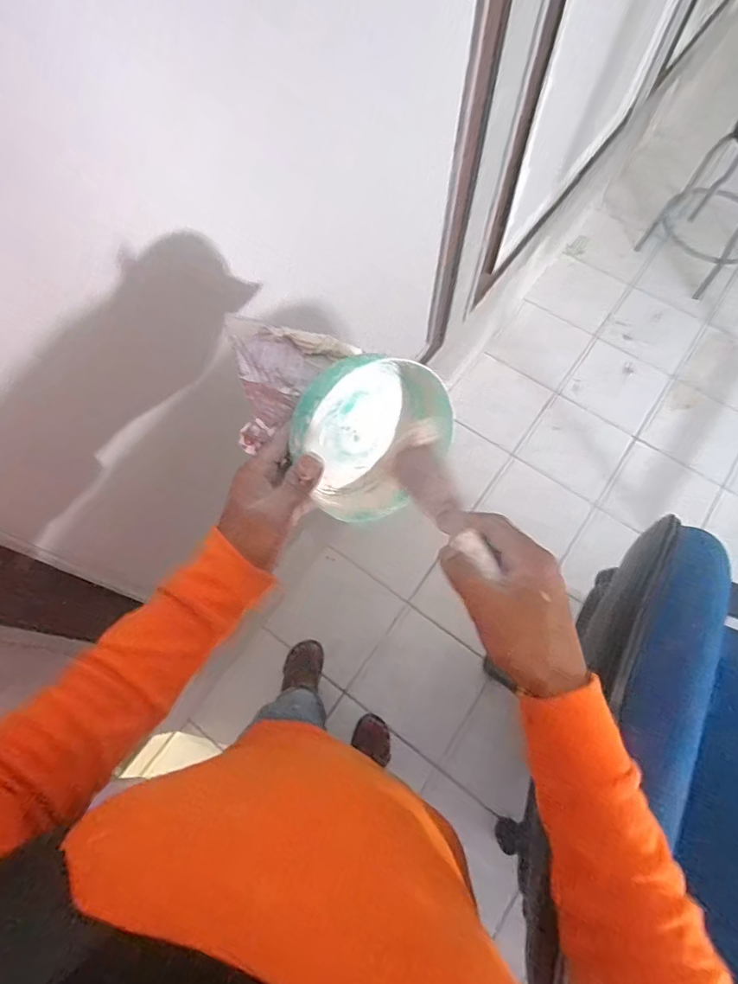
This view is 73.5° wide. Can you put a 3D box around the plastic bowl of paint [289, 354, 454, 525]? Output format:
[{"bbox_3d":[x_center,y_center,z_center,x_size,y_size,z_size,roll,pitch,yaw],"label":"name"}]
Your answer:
[{"bbox_3d":[0.004,-0.051,0.456,0.143,0.143,0.065,-37,42,-9],"label":"plastic bowl of paint"}]

